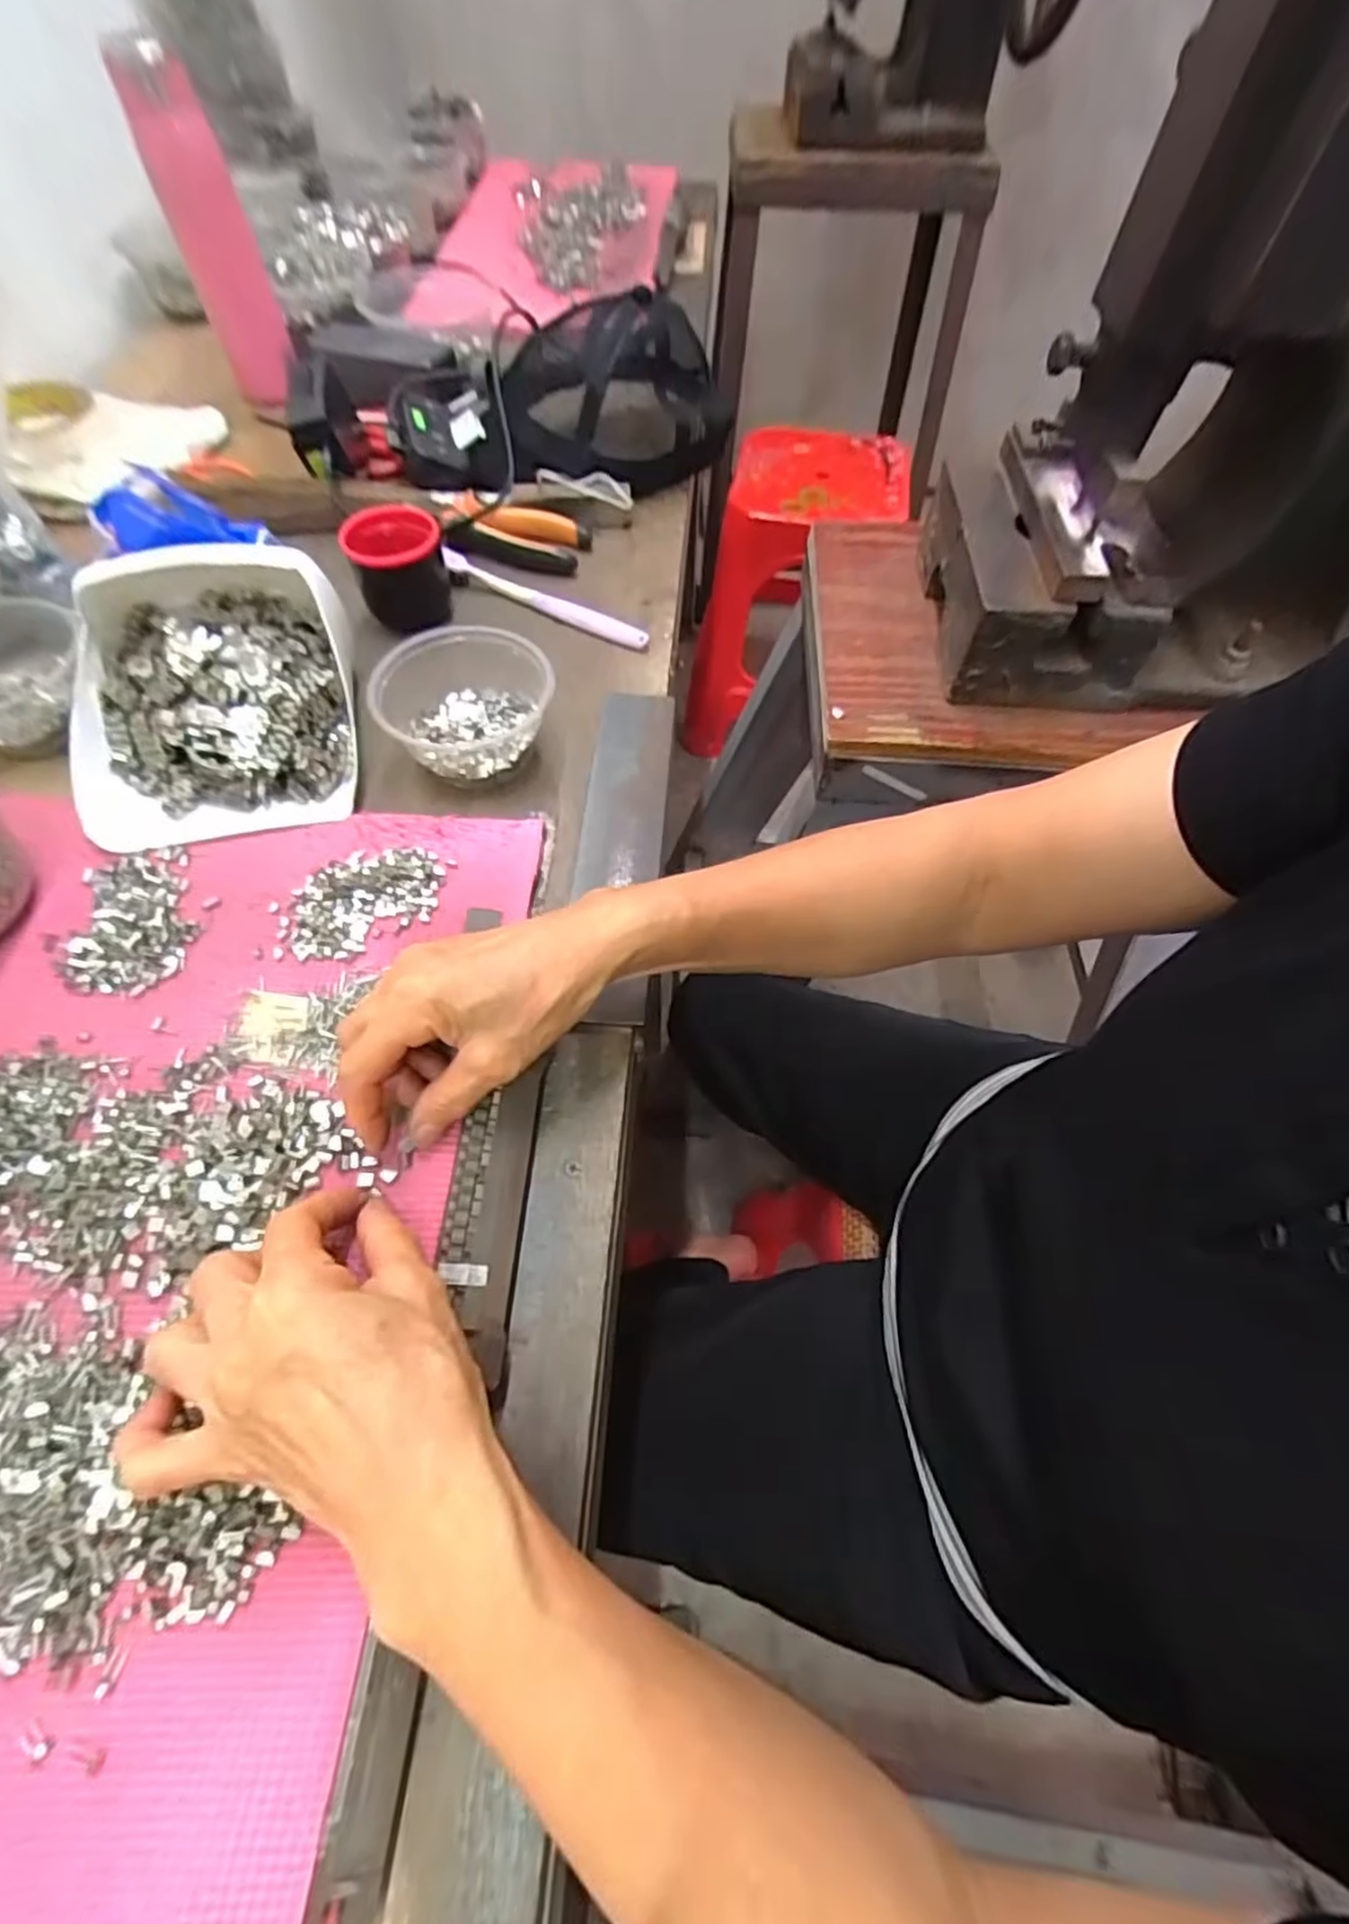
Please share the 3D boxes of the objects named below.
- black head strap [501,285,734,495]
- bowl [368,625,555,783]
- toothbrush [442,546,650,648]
[{"bbox_3d":[-0.049,-0.501,0.618,0.191,0.095,0.225,-4,59,-3],"label":"black head strap"},{"bbox_3d":[-0.130,-0.159,0.451,0.104,0.051,0.088,-17,62,-12],"label":"bowl"},{"bbox_3d":[-0.097,-0.274,0.542,0.173,0.020,0.018,24,61,11],"label":"toothbrush"}]

